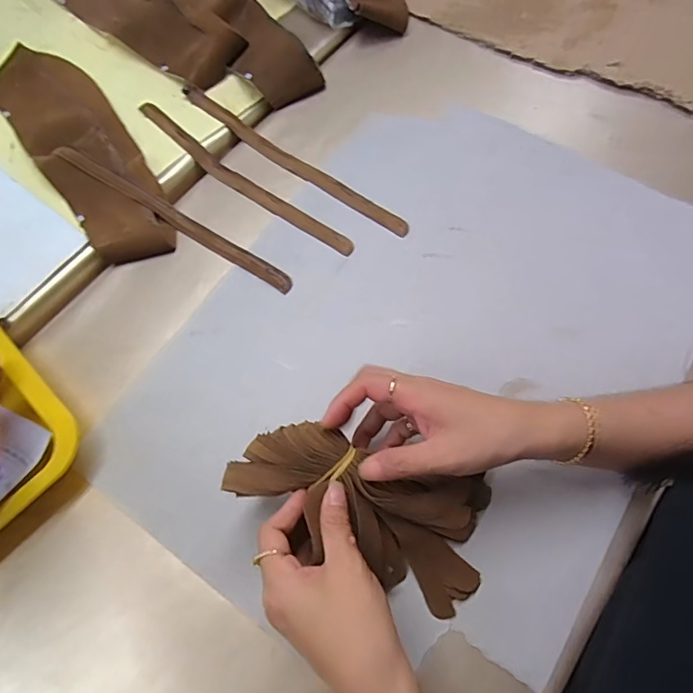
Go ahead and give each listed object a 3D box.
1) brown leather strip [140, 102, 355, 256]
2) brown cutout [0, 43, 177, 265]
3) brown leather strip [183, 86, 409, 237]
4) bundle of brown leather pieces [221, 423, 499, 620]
[{"bbox_3d":[-0.120,-0.185,0.513,0.315,0.007,0.024,38,74,15],"label":"brown leather strip"},{"bbox_3d":[-0.300,-0.233,0.530,0.103,0.021,0.362,-36,71,-11],"label":"brown cutout"},{"bbox_3d":[-0.064,-0.206,0.524,0.316,0.010,0.021,36,74,15],"label":"brown leather strip"},{"bbox_3d":[0.017,0.113,0.340,0.192,0.039,0.102,29,71,-11],"label":"bundle of brown leather pieces"}]

